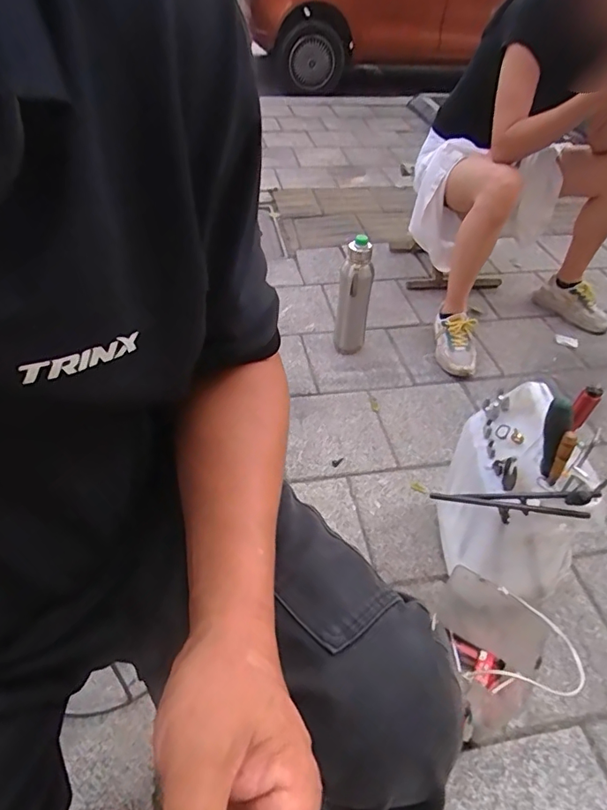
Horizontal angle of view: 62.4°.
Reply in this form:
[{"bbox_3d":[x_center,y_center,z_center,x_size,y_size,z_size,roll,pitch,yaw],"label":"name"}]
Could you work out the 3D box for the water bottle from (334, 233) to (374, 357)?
[{"bbox_3d":[0.126,-0.258,1.243,0.081,0.296,0.066,5,45,0],"label":"water bottle"}]

